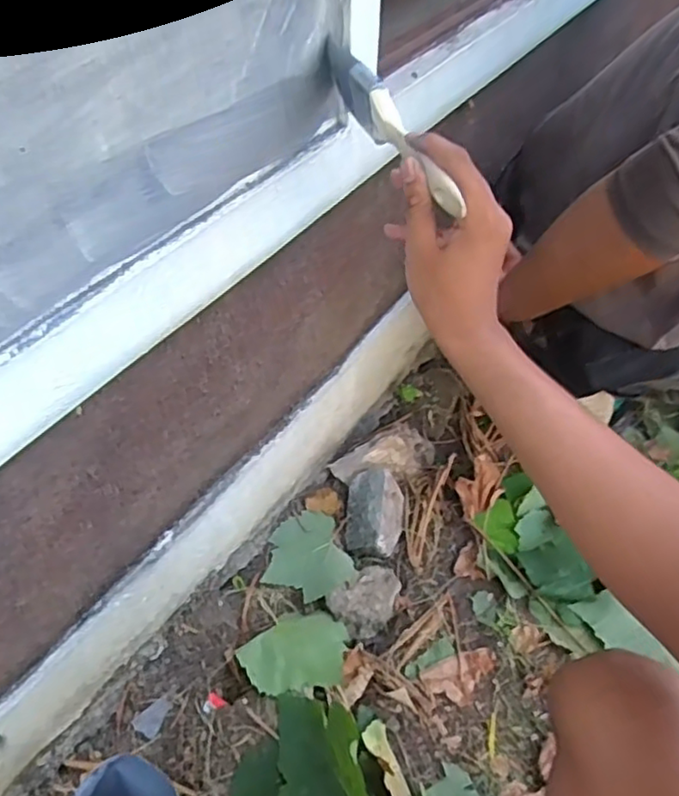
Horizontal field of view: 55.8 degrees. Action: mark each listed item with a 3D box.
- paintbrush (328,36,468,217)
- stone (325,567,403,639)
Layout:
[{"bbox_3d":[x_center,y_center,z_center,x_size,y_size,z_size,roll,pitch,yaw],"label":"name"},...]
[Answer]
[{"bbox_3d":[0.037,-0.205,0.490,0.014,0.047,0.203,-19,59,-16],"label":"paintbrush"},{"bbox_3d":[0.044,0.289,0.928,0.113,0.051,0.079,-31,58,-24],"label":"stone"}]

